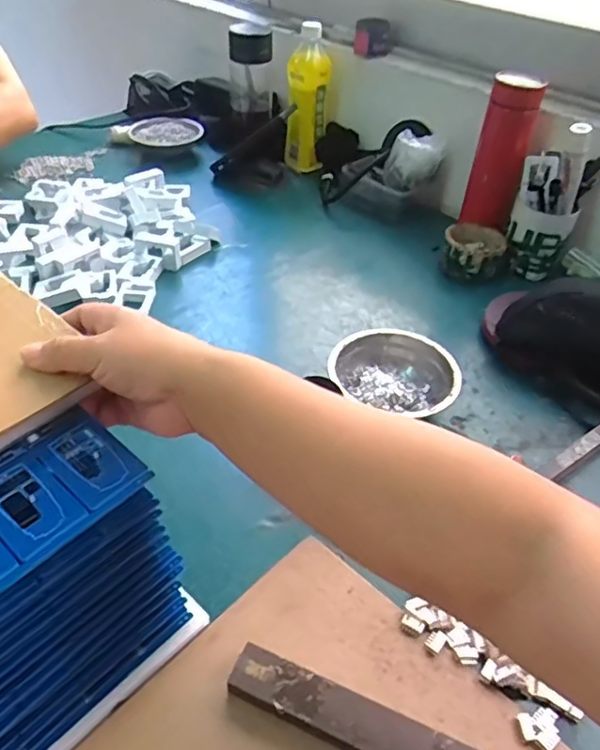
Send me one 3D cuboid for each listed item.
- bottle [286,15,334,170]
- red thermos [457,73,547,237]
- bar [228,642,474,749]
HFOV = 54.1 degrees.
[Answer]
[{"bbox_3d":[0.013,-0.453,0.971,0.070,0.210,0.062,5,42,-1],"label":"bottle"},{"bbox_3d":[0.268,-0.292,0.775,0.071,0.193,0.056,15,43,10],"label":"red thermos"},{"bbox_3d":[0.054,0.228,0.367,0.207,0.018,0.035,20,44,16],"label":"bar"}]

